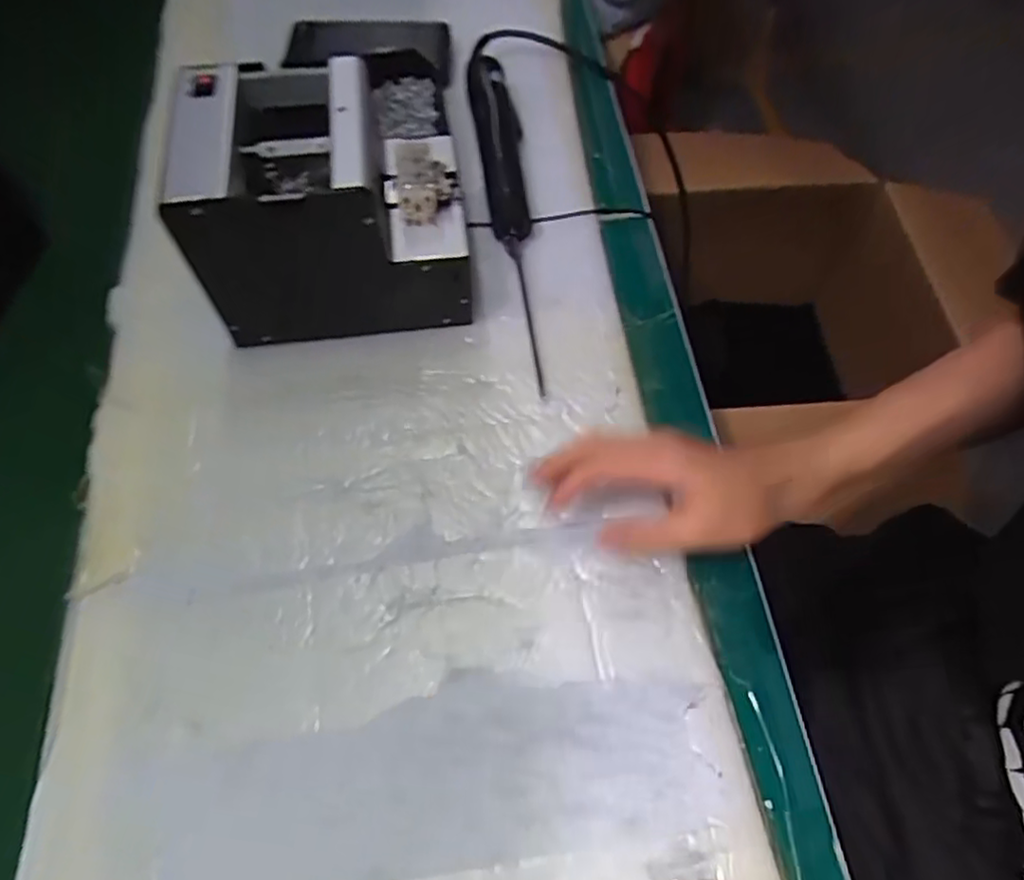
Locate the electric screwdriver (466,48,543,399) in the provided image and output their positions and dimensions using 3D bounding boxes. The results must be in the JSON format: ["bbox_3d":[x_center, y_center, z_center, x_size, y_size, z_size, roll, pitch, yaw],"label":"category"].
[{"bbox_3d":[0.001,-0.202,0.544,0.043,0.045,0.360,-9,63,-4],"label":"electric screwdriver"}]

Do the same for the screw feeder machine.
[{"bbox_3d":[-0.123,-0.162,0.467,0.172,0.143,0.120,-5,63,-3],"label":"screw feeder machine"}]

